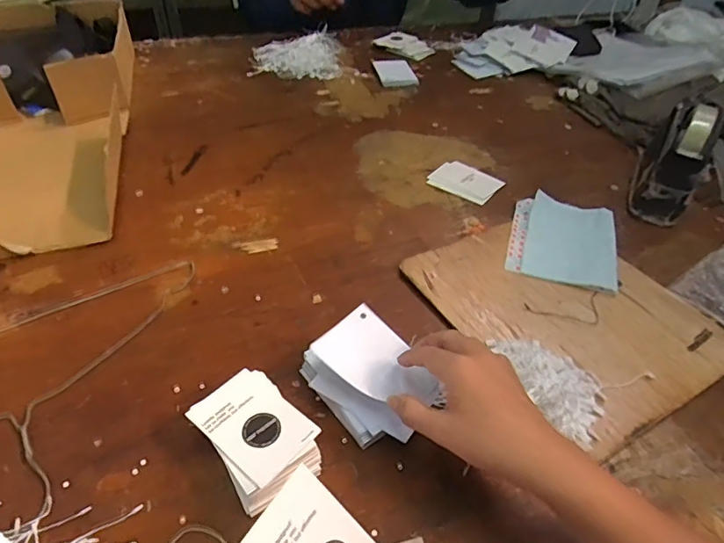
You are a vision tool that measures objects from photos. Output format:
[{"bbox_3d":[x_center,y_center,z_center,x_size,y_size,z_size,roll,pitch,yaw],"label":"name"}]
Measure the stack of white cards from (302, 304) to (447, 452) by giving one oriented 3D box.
[{"bbox_3d":[0.007,0.091,0.434,0.076,0.048,0.111,-26,51,-26],"label":"stack of white cards"}]

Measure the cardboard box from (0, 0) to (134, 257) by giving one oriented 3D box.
[{"bbox_3d":[-0.508,-0.249,0.740,0.279,0.100,0.591,-9,46,-12],"label":"cardboard box"}]

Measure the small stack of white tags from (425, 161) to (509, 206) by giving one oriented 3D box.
[{"bbox_3d":[0.149,-0.130,0.709,0.093,0.006,0.073,31,51,25],"label":"small stack of white tags"}]

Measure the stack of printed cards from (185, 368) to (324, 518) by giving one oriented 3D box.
[{"bbox_3d":[-0.084,0.134,0.399,0.069,0.045,0.100,-31,54,-30],"label":"stack of printed cards"}]

